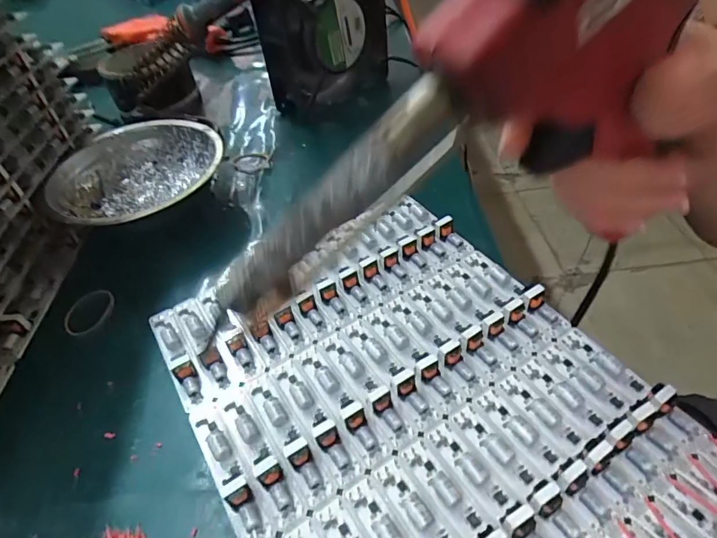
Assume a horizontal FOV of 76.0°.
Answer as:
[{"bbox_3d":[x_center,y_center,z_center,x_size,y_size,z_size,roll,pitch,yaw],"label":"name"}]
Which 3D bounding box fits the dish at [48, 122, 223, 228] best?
[{"bbox_3d":[-0.165,-0.067,0.354,0.121,0.036,0.128,-12,46,-7],"label":"dish"}]

